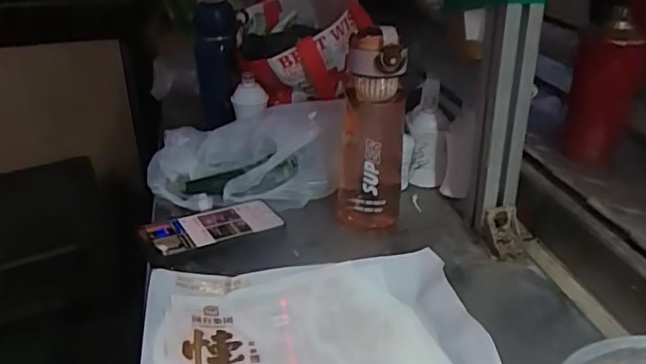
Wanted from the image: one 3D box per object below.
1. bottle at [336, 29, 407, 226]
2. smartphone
[{"bbox_3d":[0.057,-0.062,0.675,0.083,0.228,0.079,-4,29,0],"label":"bottle"},{"bbox_3d":[-0.128,0.054,0.672,0.156,0.013,0.073,-12,30,-33],"label":"smartphone"}]

